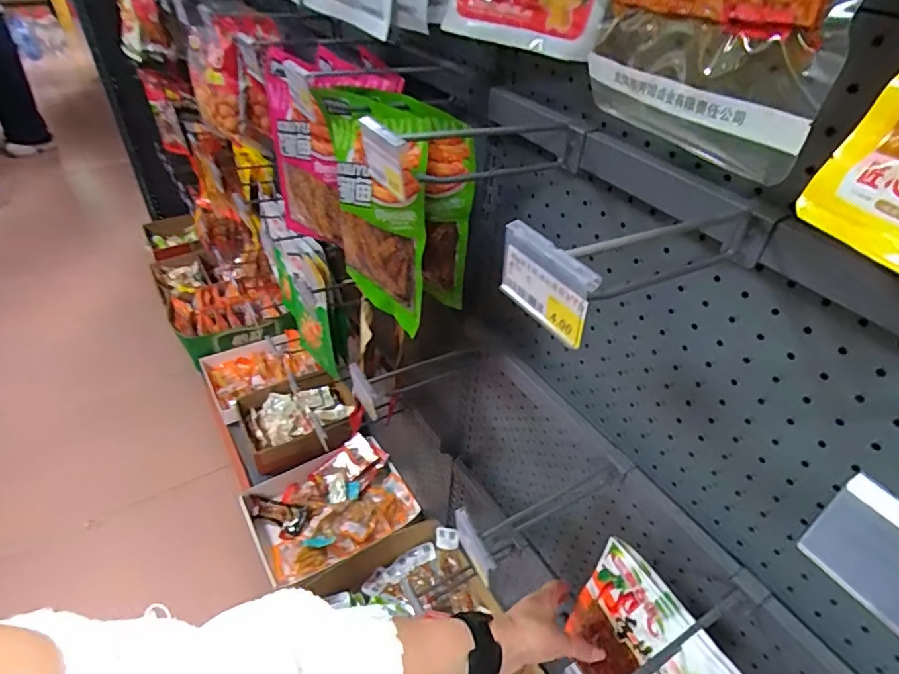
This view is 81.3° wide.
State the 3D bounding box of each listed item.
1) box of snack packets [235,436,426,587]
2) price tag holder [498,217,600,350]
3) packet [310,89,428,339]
[{"bbox_3d":[-0.282,0.405,1.254,0.360,0.075,0.265,-19,46,-24],"label":"box of snack packets"},{"bbox_3d":[0.049,-0.027,0.272,0.007,0.046,0.062,-22,47,-26],"label":"price tag holder"},{"bbox_3d":[-0.087,-0.134,0.626,0.049,0.262,0.155,-25,49,-28],"label":"packet"}]

